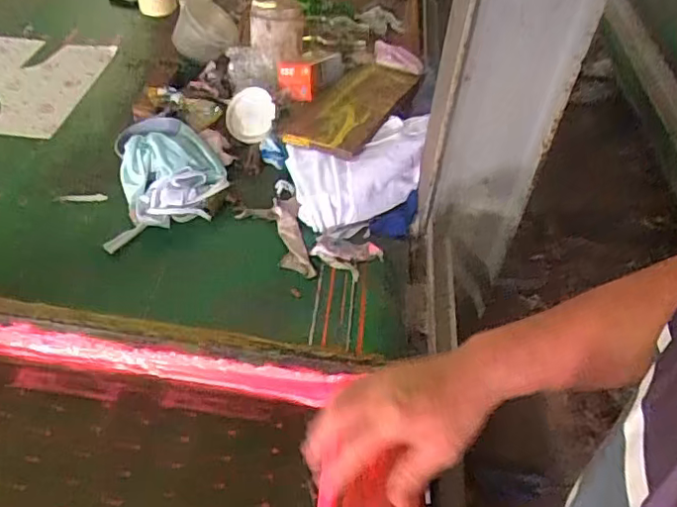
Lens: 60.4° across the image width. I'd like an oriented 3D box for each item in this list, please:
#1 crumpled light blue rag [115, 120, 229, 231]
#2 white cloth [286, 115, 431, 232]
[{"bbox_3d":[-0.257,-0.139,0.891,0.152,0.071,0.196,-14,48,-15],"label":"crumpled light blue rag"},{"bbox_3d":[0.040,-0.128,0.878,0.227,0.079,0.127,-19,50,-19],"label":"white cloth"}]

